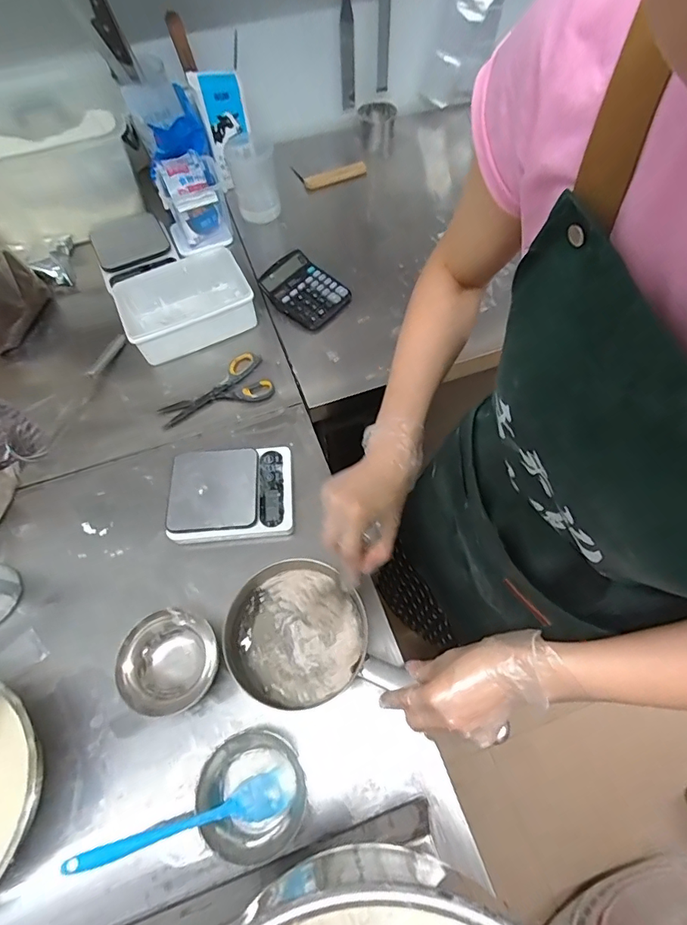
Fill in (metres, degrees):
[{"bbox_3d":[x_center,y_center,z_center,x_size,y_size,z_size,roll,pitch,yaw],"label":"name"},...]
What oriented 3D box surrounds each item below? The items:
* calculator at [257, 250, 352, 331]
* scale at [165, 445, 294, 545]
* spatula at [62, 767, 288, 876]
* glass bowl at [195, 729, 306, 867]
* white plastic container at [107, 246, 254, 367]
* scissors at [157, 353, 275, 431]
[{"bbox_3d":[-0.070,-0.325,0.874,0.122,0.050,0.146,-42,67,-19],"label":"calculator"},{"bbox_3d":[-0.161,0.042,0.665,0.169,0.038,0.136,-5,61,-1],"label":"scale"},{"bbox_3d":[-0.154,0.357,0.453,0.201,0.014,0.038,-7,59,-25],"label":"spatula"},{"bbox_3d":[-0.095,0.350,0.493,0.102,0.055,0.107,-1,61,2],"label":"glass bowl"},{"bbox_3d":[-0.277,-0.279,0.825,0.223,0.076,0.151,-28,64,-13],"label":"white plastic container"},{"bbox_3d":[-0.218,-0.122,0.777,0.187,0.010,0.102,-21,62,-9],"label":"scissors"}]

